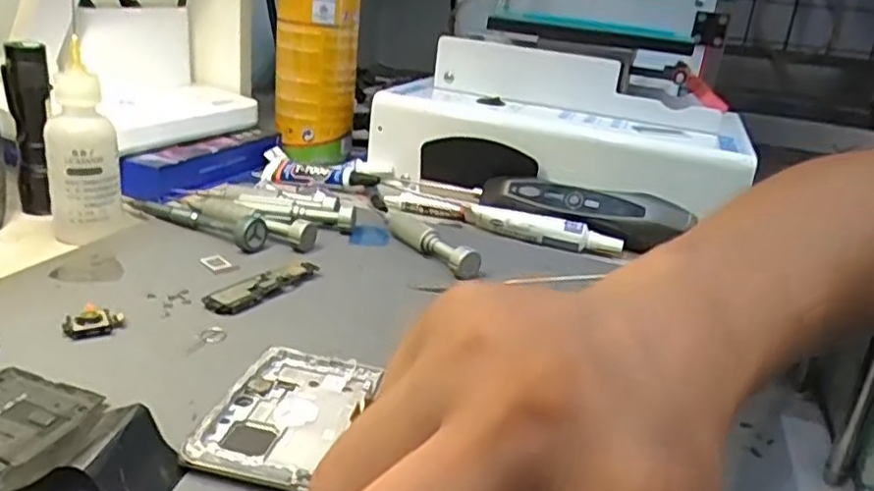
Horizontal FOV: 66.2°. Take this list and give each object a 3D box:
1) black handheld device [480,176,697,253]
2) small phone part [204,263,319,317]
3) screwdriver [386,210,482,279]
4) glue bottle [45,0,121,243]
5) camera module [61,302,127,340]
[{"bbox_3d":[0.098,-0.025,0.456,0.140,0.031,0.034,14,23,16],"label":"black handheld device"},{"bbox_3d":[-0.085,0.020,0.333,0.017,0.006,0.064,18,24,26],"label":"small phone part"},{"bbox_3d":[-0.008,-0.004,0.400,0.014,0.018,0.086,-12,29,-39],"label":"screwdriver"},{"bbox_3d":[-0.192,-0.064,0.362,0.034,0.111,0.030,-6,25,-28],"label":"glue bottle"},{"bbox_3d":[-0.144,0.032,0.282,0.022,0.008,0.016,-3,24,-24],"label":"camera module"}]

